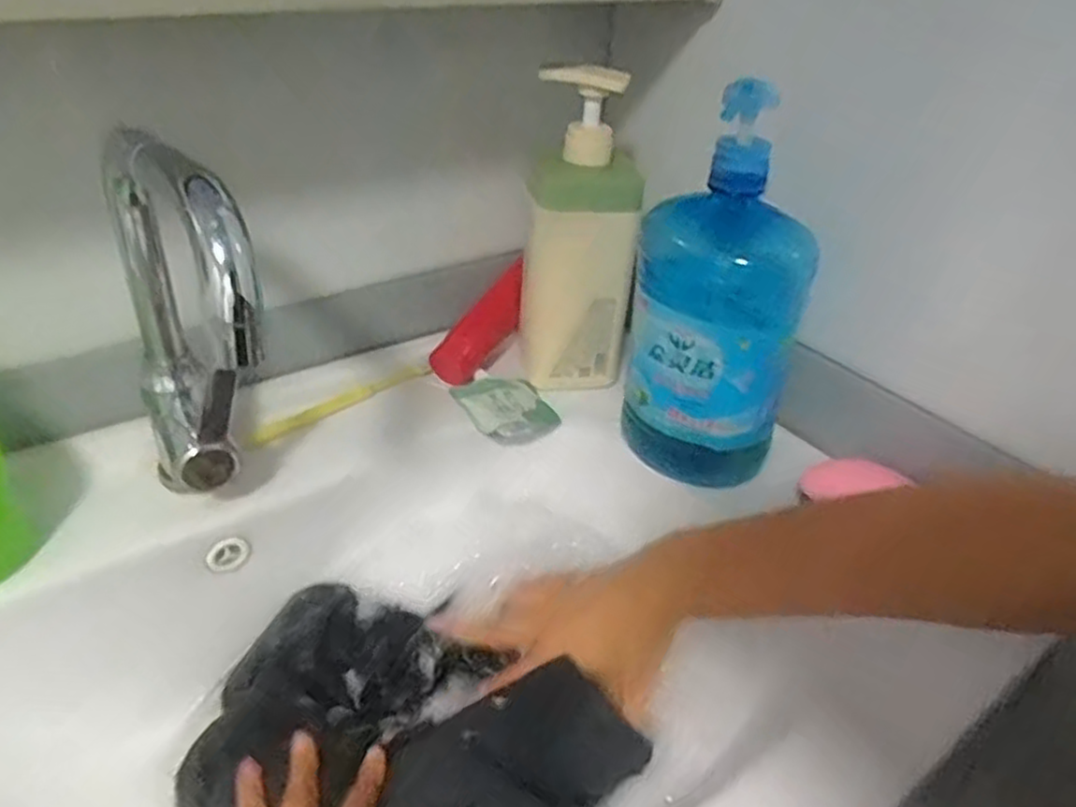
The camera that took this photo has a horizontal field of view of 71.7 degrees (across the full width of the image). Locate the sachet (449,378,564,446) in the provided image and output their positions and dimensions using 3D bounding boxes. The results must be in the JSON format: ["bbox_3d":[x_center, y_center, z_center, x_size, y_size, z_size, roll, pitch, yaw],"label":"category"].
[{"bbox_3d":[-0.025,0.005,0.605,0.069,0.022,0.070,-16,40,-26],"label":"sachet"}]

